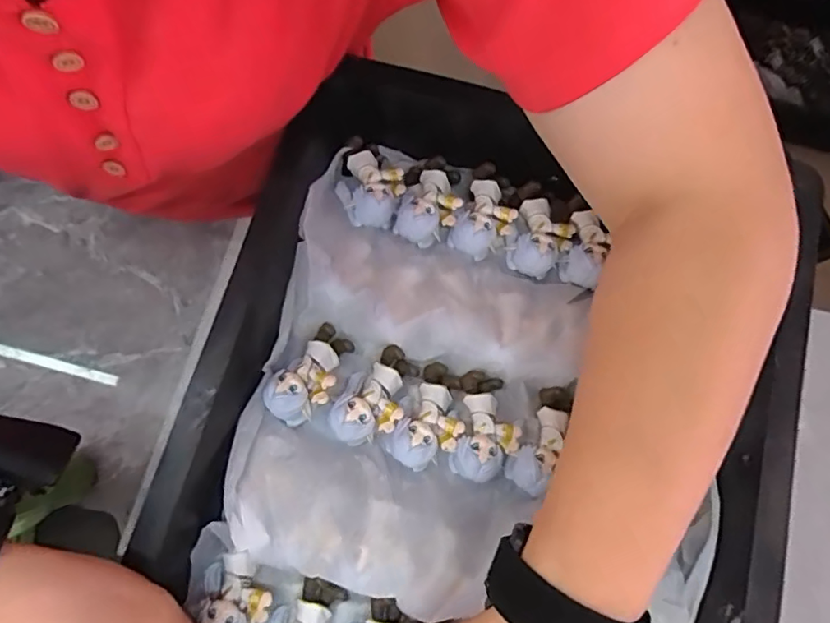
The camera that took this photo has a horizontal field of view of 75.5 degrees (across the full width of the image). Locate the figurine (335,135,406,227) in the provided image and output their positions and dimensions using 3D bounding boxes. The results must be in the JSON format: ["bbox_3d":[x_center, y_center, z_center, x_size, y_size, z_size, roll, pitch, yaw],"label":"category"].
[{"bbox_3d":[-0.032,-0.090,0.367,0.044,0.025,0.062,-26,77,-7],"label":"figurine"}]

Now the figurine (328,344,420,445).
[{"bbox_3d":[-0.025,0.052,0.332,0.037,0.025,0.063,27,76,6],"label":"figurine"}]

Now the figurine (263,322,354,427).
[{"bbox_3d":[-0.063,0.039,0.331,0.033,0.024,0.063,31,64,7],"label":"figurine"}]

